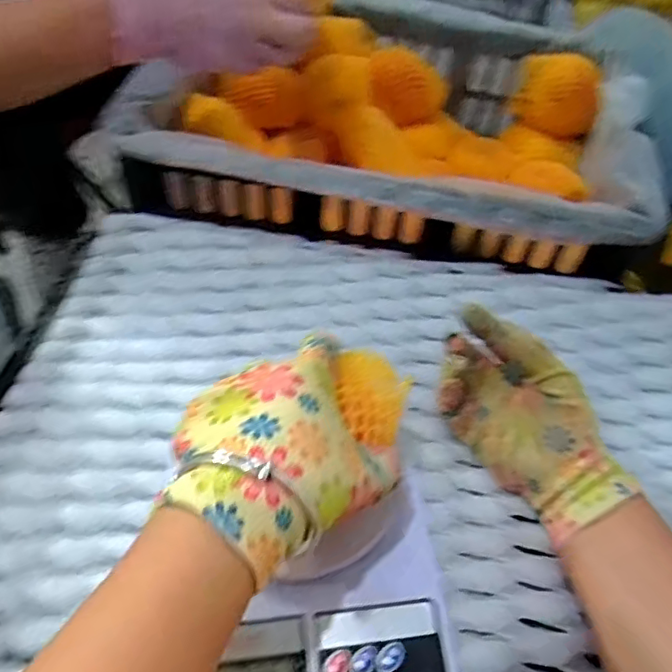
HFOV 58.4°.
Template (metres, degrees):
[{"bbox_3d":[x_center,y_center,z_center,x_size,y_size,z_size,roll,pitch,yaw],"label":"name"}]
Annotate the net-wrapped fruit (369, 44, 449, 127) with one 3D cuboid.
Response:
[{"bbox_3d":[0.092,-0.326,0.795,0.099,0.076,0.075,20,53,9],"label":"net-wrapped fruit"}]

